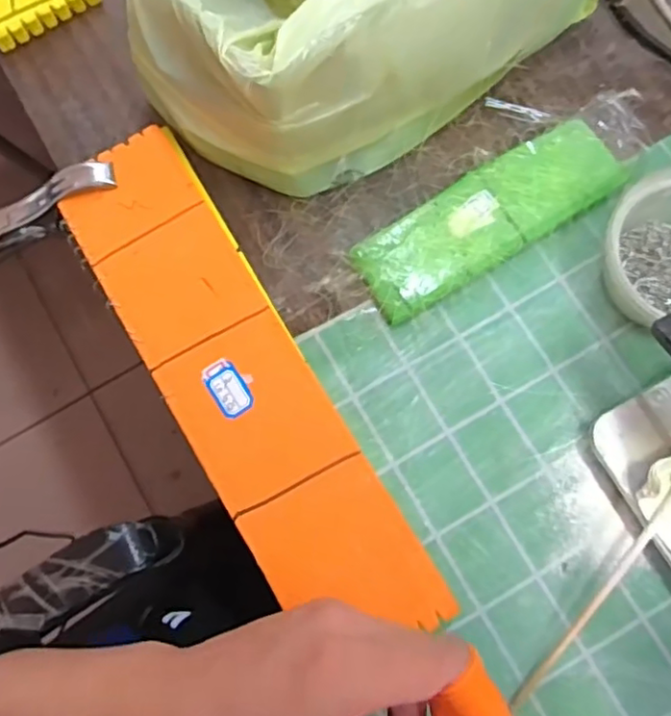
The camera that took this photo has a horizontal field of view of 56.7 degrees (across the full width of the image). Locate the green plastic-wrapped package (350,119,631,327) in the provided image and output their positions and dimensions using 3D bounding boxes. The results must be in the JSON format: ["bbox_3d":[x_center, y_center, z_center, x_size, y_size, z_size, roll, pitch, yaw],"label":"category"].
[{"bbox_3d":[0.098,-0.090,0.401,0.179,0.014,0.059,-31,78,-5],"label":"green plastic-wrapped package"}]

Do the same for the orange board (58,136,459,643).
[{"bbox_3d":[-0.059,0.013,0.372,0.078,0.032,0.330,-31,78,-5],"label":"orange board"}]

